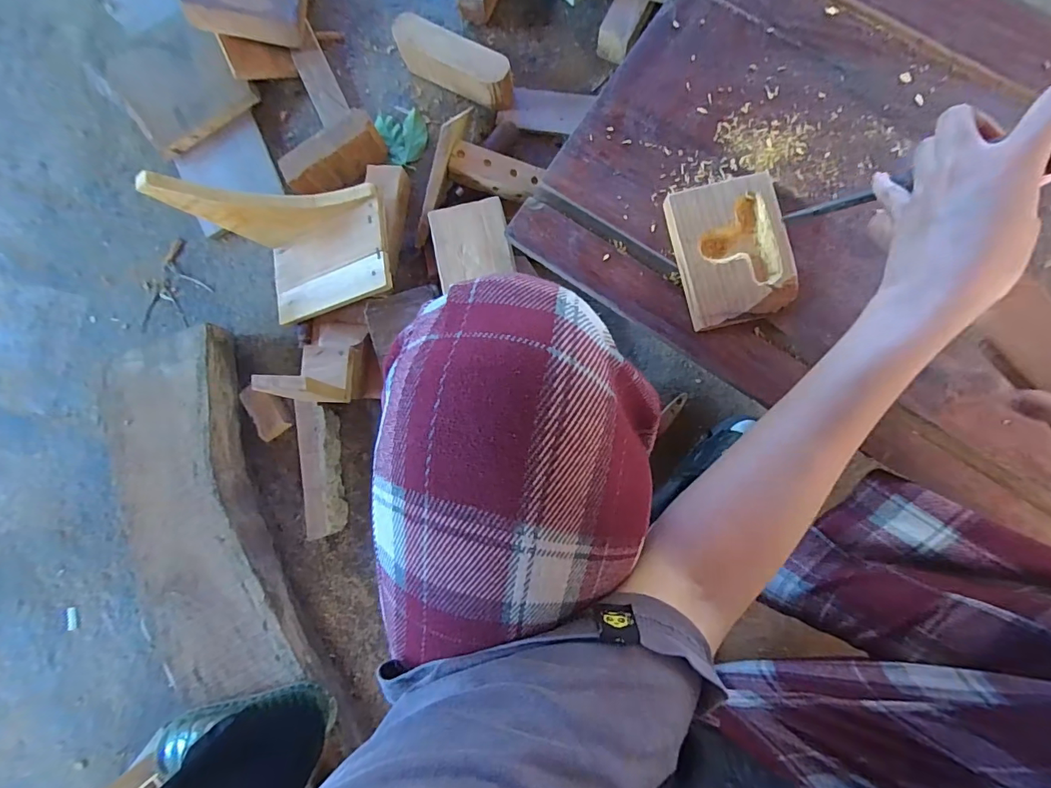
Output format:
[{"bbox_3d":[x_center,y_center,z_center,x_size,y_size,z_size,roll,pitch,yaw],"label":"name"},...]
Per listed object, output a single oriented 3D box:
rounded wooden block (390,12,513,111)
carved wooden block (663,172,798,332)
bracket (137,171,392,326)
[{"bbox_3d":[-0.107,-0.492,0.682,0.198,0.076,0.046,30,87,6],"label":"rounded wooden block"},{"bbox_3d":[0.212,-0.145,0.468,0.105,0.028,0.142,-13,84,3],"label":"carved wooden block"},{"bbox_3d":[-0.333,-0.183,0.630,0.269,0.155,0.147,-7,71,-20],"label":"bracket"}]

